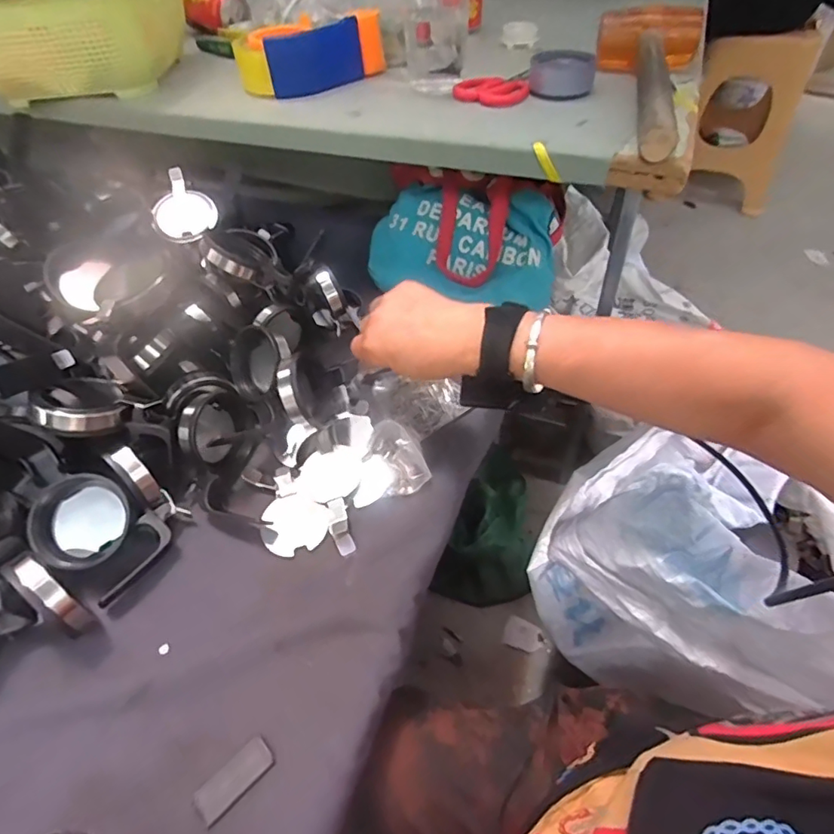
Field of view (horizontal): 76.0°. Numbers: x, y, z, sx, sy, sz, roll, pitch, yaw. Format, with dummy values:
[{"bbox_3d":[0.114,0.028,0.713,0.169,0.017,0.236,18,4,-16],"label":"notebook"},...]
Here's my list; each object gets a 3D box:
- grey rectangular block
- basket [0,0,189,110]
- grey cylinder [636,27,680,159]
[{"bbox_3d":[-0.116,0.229,0.339,0.049,0.004,0.022,-37,56,-26],"label":"grey rectangular block"},{"bbox_3d":[-0.411,-0.464,0.632,0.241,0.103,0.174,-3,48,1],"label":"basket"},{"bbox_3d":[0.222,-0.309,0.507,0.026,0.038,0.231,8,50,10],"label":"grey cylinder"}]

